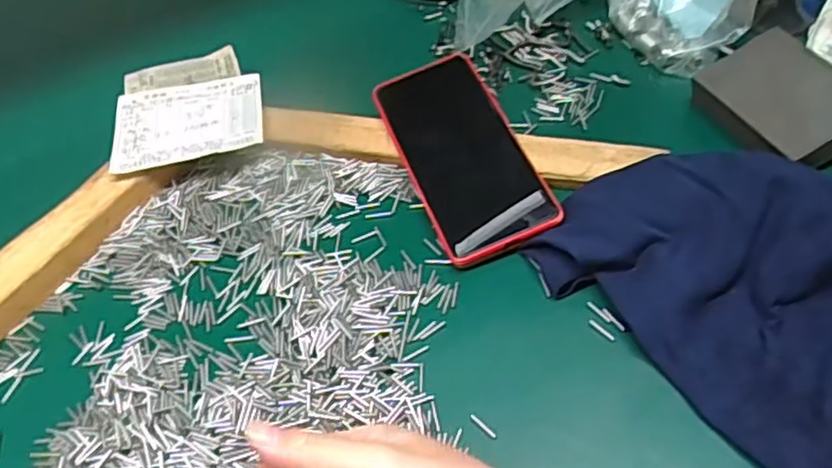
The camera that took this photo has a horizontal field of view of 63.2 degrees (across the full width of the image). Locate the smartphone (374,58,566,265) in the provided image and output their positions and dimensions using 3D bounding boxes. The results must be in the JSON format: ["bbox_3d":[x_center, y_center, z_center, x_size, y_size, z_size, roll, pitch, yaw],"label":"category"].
[{"bbox_3d":[0.031,-0.058,0.465,0.078,0.012,0.167,-23,57,-3],"label":"smartphone"}]

